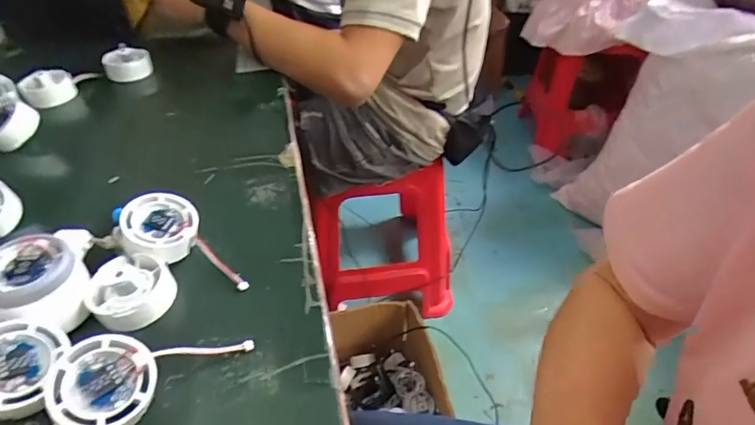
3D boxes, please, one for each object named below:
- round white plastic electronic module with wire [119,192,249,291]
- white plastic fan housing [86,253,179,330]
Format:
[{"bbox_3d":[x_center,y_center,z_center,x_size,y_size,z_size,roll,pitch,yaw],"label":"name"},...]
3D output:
[{"bbox_3d":[-0.153,0.027,0.366,0.057,0.039,0.101,-32,50,-31],"label":"round white plastic electronic module with wire"},{"bbox_3d":[-0.179,0.055,0.347,0.055,0.027,0.056,-24,46,-24],"label":"white plastic fan housing"}]

